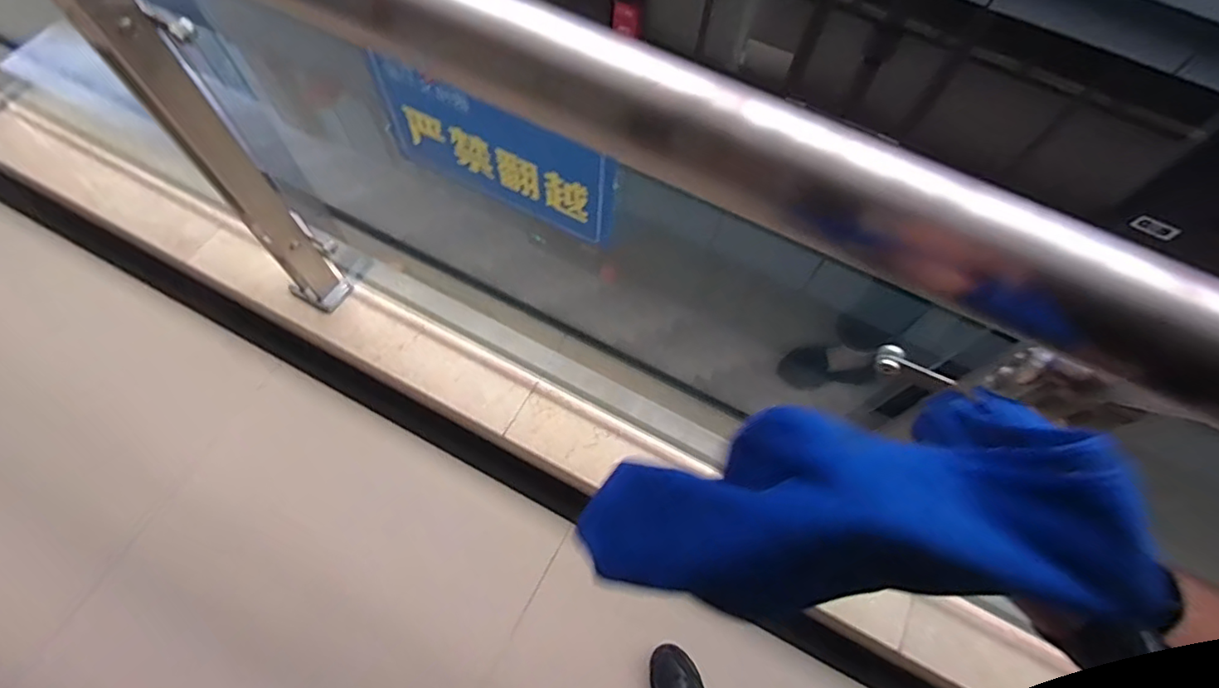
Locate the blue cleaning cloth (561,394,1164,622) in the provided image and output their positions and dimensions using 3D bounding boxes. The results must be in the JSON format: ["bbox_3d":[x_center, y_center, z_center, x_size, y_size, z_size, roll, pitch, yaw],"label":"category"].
[{"bbox_3d":[0.094,0.076,0.274,0.219,0.089,0.089,-13,64,24],"label":"blue cleaning cloth"}]

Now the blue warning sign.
[{"bbox_3d":[-0.127,-0.206,0.650,0.282,0.160,0.013,26,68,8],"label":"blue warning sign"}]

